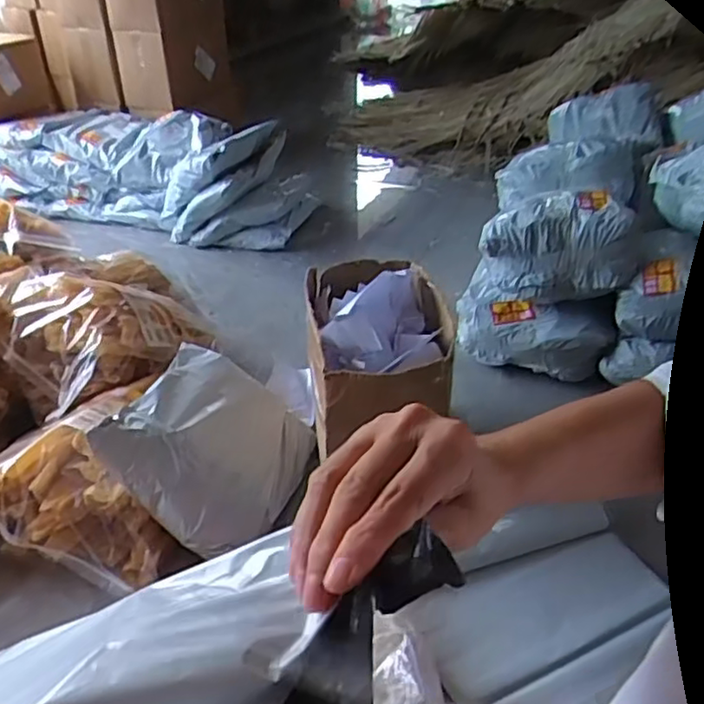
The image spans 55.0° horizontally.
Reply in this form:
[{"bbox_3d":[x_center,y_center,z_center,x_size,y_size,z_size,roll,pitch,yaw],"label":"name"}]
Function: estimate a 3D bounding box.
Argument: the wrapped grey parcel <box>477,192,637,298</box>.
[{"bbox_3d":[0.412,-0.211,1.352,0.294,0.184,0.123,12,35,18],"label":"wrapped grey parcel"}]

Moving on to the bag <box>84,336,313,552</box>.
[{"bbox_3d":[-0.227,0.148,1.141,0.302,0.106,0.342,39,27,-7],"label":"bag"}]

